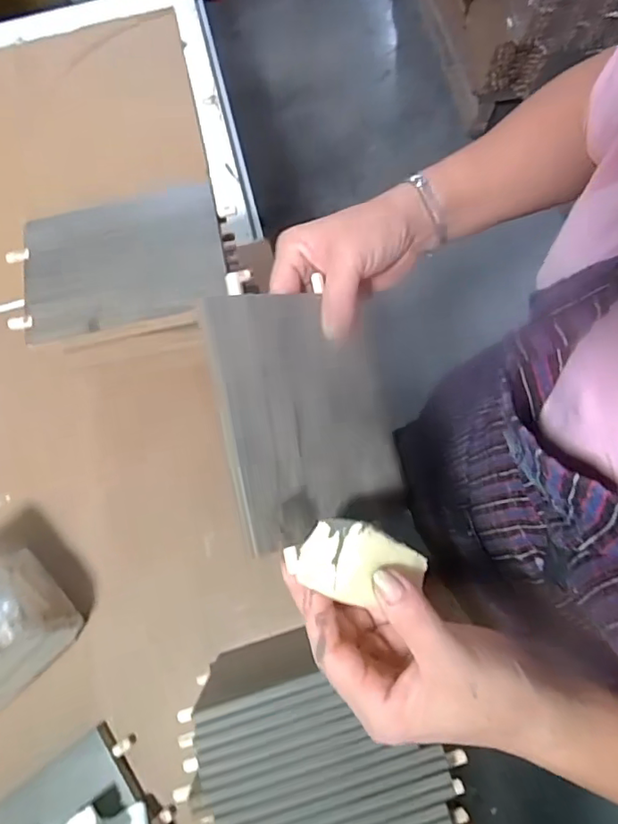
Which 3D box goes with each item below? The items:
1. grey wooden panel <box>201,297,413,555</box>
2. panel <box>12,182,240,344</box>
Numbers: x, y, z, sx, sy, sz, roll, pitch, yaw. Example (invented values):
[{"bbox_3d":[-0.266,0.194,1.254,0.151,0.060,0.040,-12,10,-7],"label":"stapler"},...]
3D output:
[{"bbox_3d":[0.002,0.002,0.340,0.116,0.006,0.154,-8,83,-30],"label":"grey wooden panel"},{"bbox_3d":[-0.148,-0.121,0.430,0.170,0.015,0.116,-15,73,-2],"label":"panel"}]

